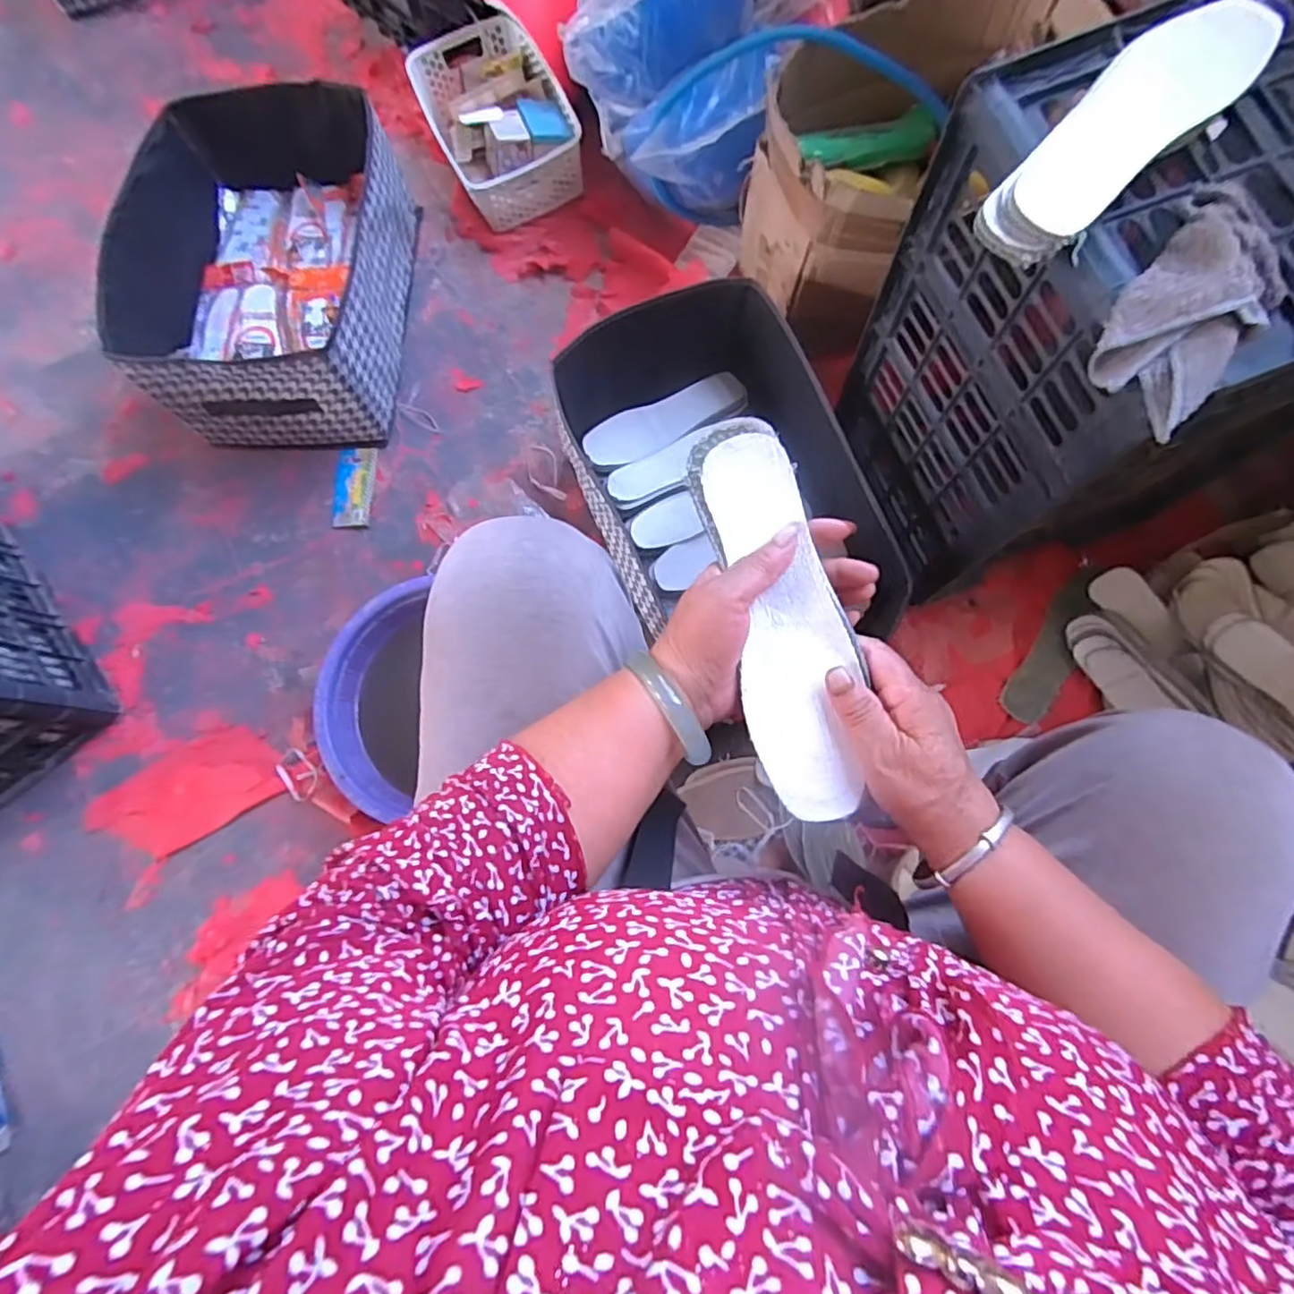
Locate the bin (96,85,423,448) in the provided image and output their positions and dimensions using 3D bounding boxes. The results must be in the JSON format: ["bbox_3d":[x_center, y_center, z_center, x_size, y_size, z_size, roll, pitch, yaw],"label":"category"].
[{"bbox_3d":[-0.525,-0.523,0.900,0.333,0.189,0.443,0,77,3],"label":"bin"}]

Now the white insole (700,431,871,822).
[{"bbox_3d":[0.080,-0.014,0.363,0.061,0.020,0.214,-11,88,-2],"label":"white insole"}]

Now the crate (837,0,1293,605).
[{"bbox_3d":[0.409,-0.280,0.612,0.355,0.423,0.286,-24,77,-3],"label":"crate"}]

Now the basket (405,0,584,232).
[{"bbox_3d":[-0.234,-0.829,0.999,0.197,0.111,0.304,-25,77,-3],"label":"basket"}]

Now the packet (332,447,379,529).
[{"bbox_3d":[-0.422,-0.228,0.919,0.059,0.010,0.122,0,77,3],"label":"packet"}]

